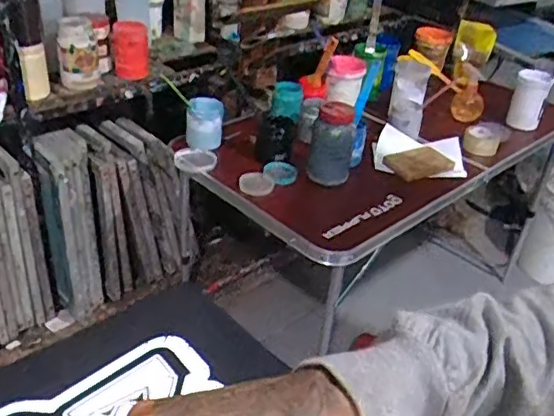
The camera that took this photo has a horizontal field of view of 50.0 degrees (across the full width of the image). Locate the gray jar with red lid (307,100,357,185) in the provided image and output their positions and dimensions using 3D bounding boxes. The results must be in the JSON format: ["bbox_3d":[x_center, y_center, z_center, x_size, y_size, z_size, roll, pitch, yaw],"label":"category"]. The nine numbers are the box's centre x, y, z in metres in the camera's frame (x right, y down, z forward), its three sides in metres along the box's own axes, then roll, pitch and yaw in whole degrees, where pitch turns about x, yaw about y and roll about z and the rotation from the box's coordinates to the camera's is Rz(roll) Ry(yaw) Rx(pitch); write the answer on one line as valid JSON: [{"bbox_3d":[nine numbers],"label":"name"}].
[{"bbox_3d":[0.128,-0.146,1.343,0.091,0.167,0.090,4,33,-3],"label":"gray jar with red lid"}]

